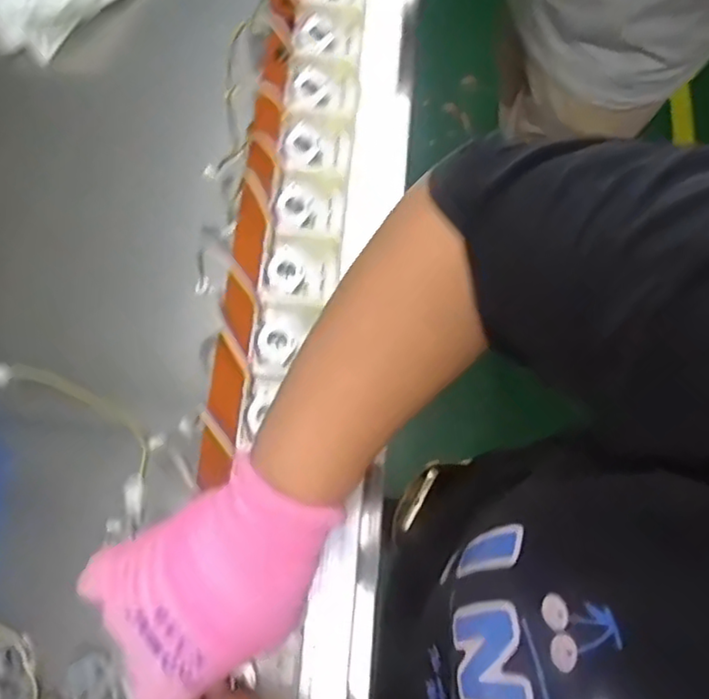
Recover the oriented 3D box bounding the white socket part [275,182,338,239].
[{"bbox_3d":[-0.034,-0.098,0.467,0.043,0.015,0.041,0,72,-2],"label":"white socket part"}]

